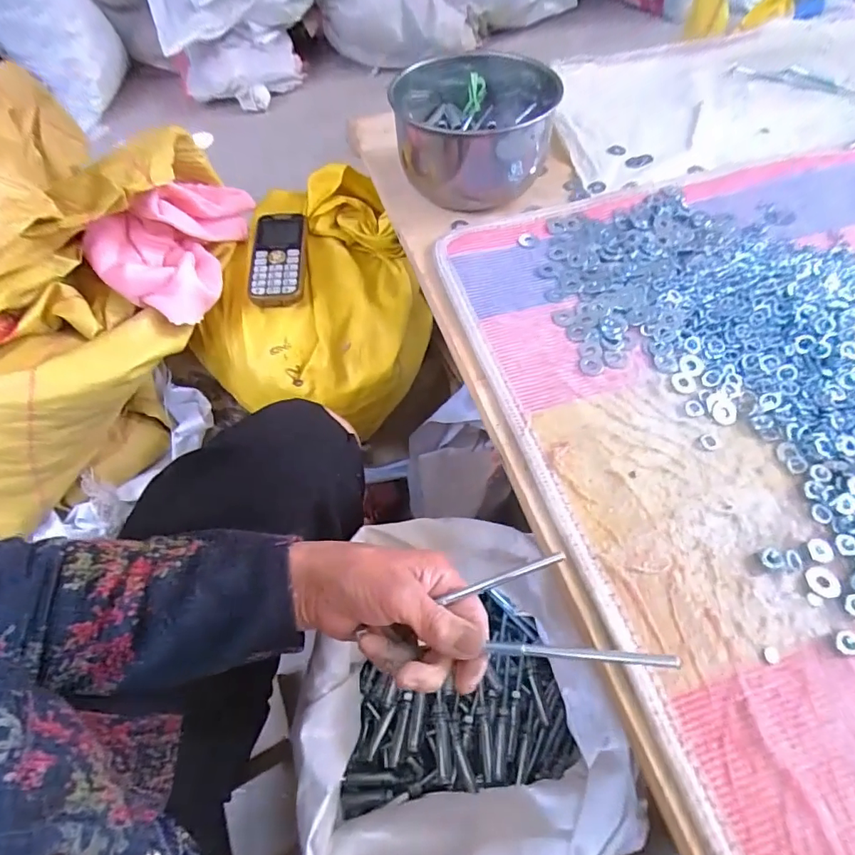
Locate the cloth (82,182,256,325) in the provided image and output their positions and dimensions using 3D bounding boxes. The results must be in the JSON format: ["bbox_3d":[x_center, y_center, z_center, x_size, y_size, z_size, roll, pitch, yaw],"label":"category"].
[{"bbox_3d":[-0.272,-0.209,0.536,0.113,0.076,0.194,6,57,6],"label":"cloth"}]

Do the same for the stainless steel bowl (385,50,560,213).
[{"bbox_3d":[0.053,-0.333,0.551,0.169,0.087,0.196,-1,57,1],"label":"stainless steel bowl"}]

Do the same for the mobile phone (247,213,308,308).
[{"bbox_3d":[-0.165,-0.190,0.555,0.056,0.015,0.119,0,73,1],"label":"mobile phone"}]

